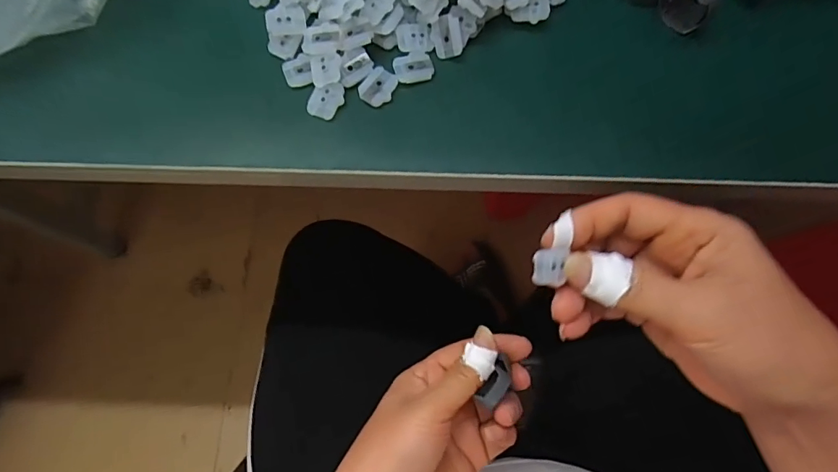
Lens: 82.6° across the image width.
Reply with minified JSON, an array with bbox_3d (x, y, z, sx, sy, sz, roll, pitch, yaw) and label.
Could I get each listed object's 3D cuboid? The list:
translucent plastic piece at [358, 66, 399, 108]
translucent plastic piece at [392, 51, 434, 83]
[{"bbox_3d":[-0.022,-0.083,0.265,0.017,0.004,0.021,34,77,10],"label":"translucent plastic piece"},{"bbox_3d":[-0.003,-0.095,0.268,0.022,0.005,0.017,-12,74,-3],"label":"translucent plastic piece"}]

